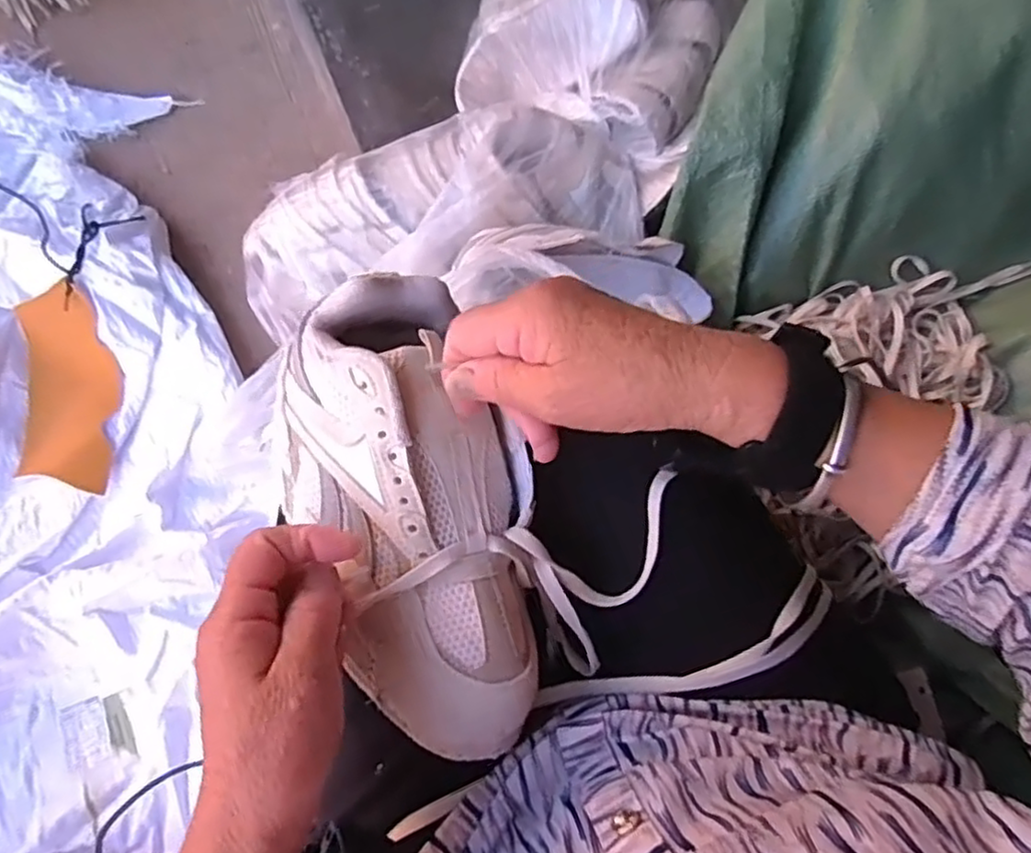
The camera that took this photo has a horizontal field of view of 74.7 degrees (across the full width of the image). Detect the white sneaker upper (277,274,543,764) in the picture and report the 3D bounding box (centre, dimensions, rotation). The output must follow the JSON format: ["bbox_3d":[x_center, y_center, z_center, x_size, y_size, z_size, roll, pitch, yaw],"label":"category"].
[{"bbox_3d":[-0.051,0.044,0.341,0.117,0.072,0.237,-16,86,-5],"label":"white sneaker upper"}]

